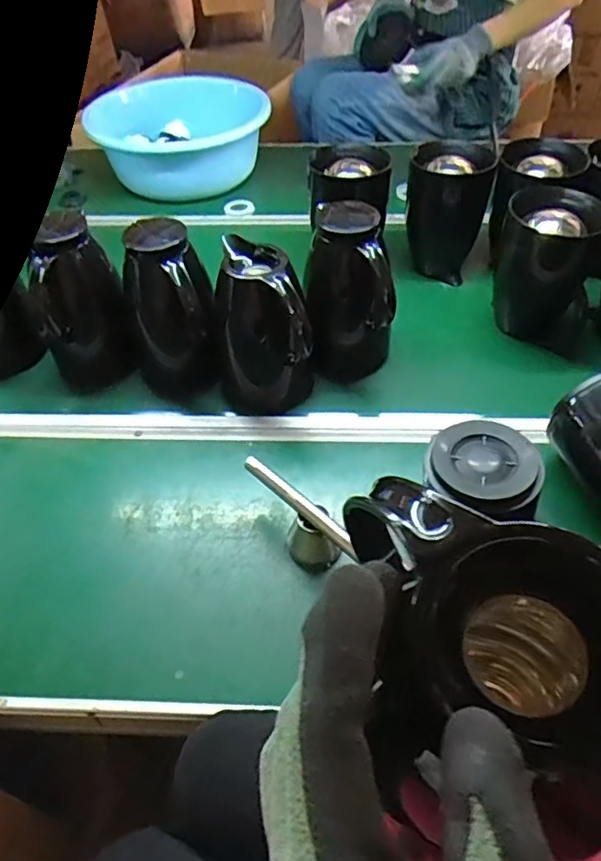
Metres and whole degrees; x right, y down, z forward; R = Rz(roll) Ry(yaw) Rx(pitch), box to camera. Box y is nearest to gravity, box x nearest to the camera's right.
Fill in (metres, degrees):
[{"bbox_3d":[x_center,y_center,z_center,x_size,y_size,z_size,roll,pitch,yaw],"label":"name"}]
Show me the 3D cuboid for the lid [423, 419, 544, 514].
[{"bbox_3d":[0.197,0.037,0.639,0.116,0.019,0.110,20,53,19],"label":"lid"}]

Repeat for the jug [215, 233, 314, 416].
[{"bbox_3d":[-0.048,-0.126,0.771,0.122,0.193,0.126,-3,49,0],"label":"jug"}]

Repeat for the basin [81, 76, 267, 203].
[{"bbox_3d":[-0.244,-0.615,1.262,0.318,0.166,0.297,-1,49,1],"label":"basin"}]

